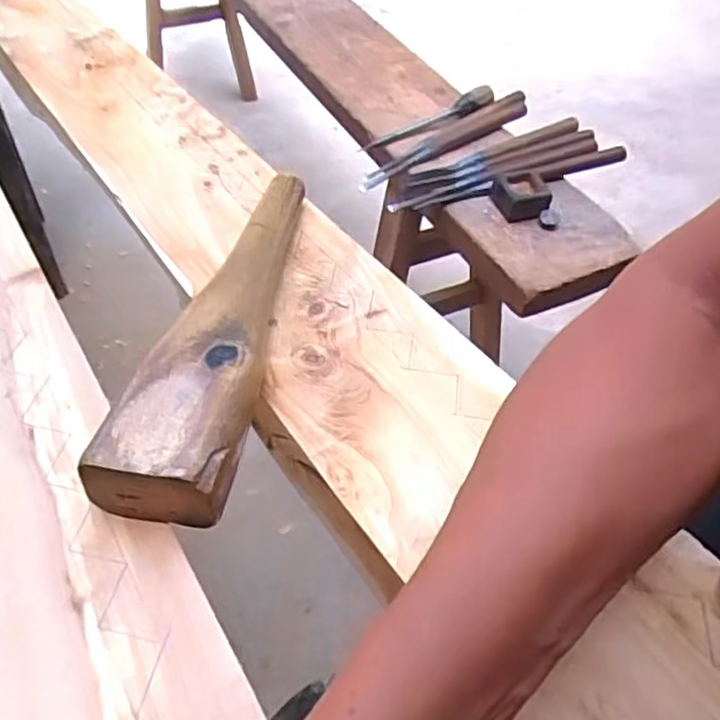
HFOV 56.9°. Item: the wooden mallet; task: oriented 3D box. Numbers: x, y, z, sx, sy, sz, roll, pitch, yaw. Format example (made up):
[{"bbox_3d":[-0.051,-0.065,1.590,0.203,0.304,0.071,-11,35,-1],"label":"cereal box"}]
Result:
[{"bbox_3d":[-0.067,-0.029,0.400,0.069,0.047,0.271,13,50,10],"label":"wooden mallet"}]

